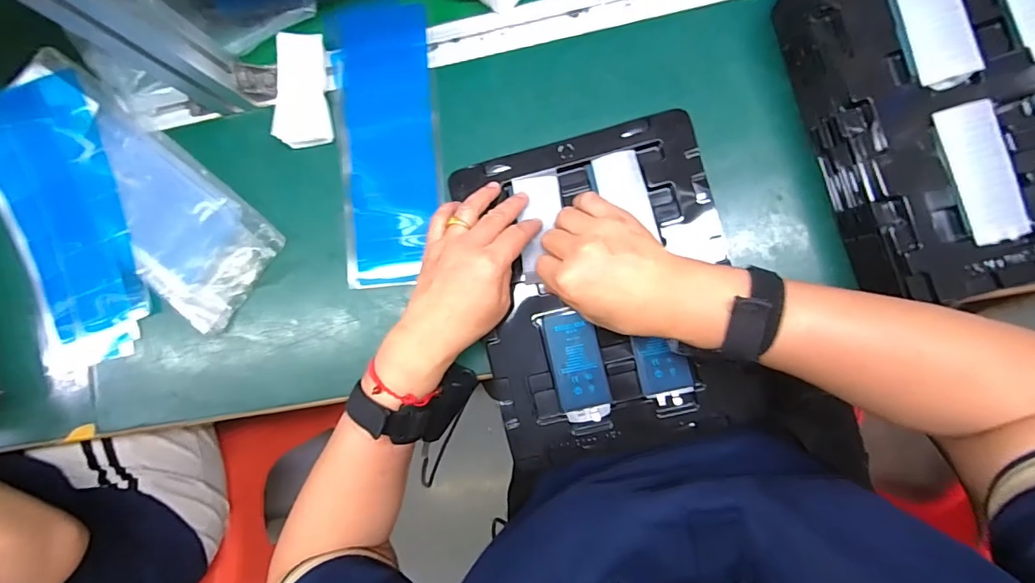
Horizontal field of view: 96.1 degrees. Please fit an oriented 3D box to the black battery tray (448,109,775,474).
[{"bbox_3d":[0.075,-0.002,0.408,0.219,0.020,0.276,-13,84,6],"label":"black battery tray"}]

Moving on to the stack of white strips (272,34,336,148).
[{"bbox_3d":[-0.205,-0.190,0.443,0.044,0.023,0.102,-4,85,7],"label":"stack of white strips"}]

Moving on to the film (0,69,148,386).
[{"bbox_3d":[-0.460,-0.062,0.475,0.146,0.024,0.291,-12,92,7],"label":"film"}]

